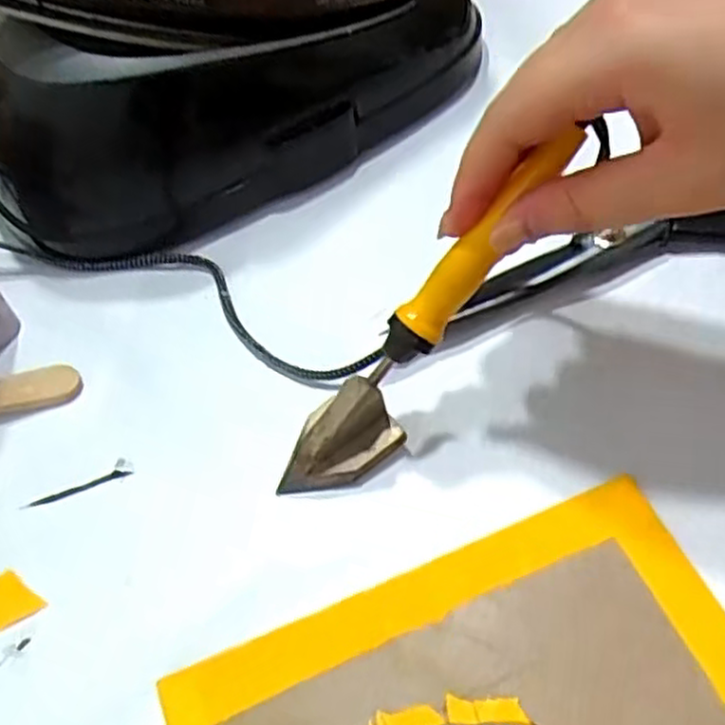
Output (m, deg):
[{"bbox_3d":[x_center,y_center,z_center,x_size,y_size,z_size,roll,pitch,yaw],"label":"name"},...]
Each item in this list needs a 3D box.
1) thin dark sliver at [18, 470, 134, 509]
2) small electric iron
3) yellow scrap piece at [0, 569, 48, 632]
[{"bbox_3d":[-0.121,0.053,0.324,0.046,0.004,0.004,-19,54,-8],"label":"thin dark sliver"},{"bbox_3d":[0.024,-0.015,0.299,0.032,0.029,0.174,47,112,31],"label":"small electric iron"},{"bbox_3d":[-0.139,0.092,0.297,0.022,0.004,0.024,-35,58,-19],"label":"yellow scrap piece"}]

